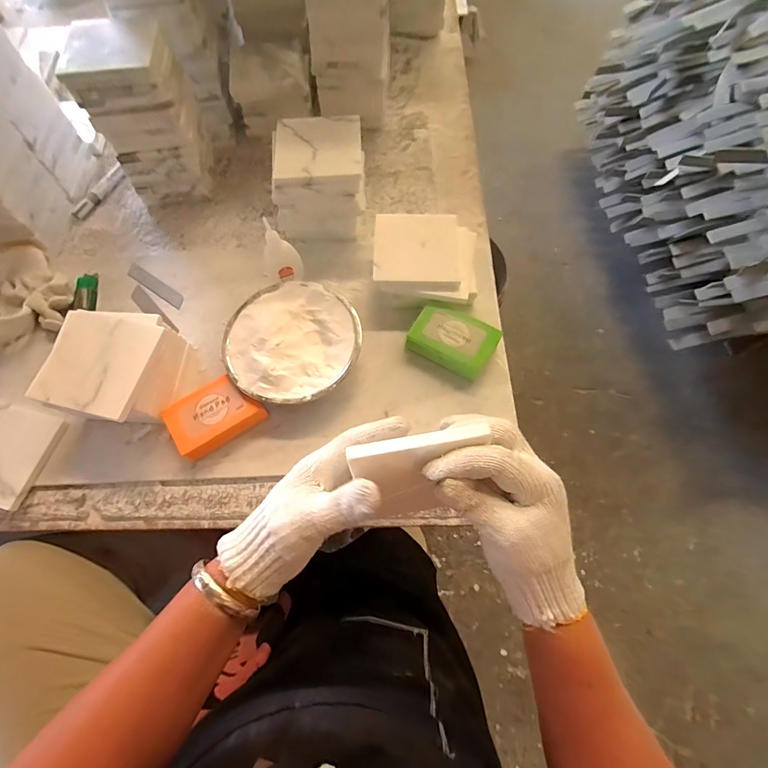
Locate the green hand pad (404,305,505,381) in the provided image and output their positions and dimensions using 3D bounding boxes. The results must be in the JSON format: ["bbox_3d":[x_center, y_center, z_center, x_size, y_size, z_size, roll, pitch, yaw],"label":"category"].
[{"bbox_3d":[0.078,-0.050,0.462,0.092,0.026,0.059,26,70,9],"label":"green hand pad"}]

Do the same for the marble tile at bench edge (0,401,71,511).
[{"bbox_3d":[-0.418,0.075,0.439,0.103,0.011,0.100,16,69,5],"label":"marble tile at bench edge"}]

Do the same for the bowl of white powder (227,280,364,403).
[{"bbox_3d":[-0.103,-0.045,0.465,0.145,0.049,0.150,0,68,-1],"label":"bowl of white powder"}]

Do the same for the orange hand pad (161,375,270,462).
[{"bbox_3d":[-0.182,0.033,0.438,0.093,0.033,0.060,-30,71,-12],"label":"orange hand pad"}]

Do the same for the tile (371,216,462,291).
[{"bbox_3d":[0.039,-0.156,0.473,0.099,0.015,0.102,0,68,-1],"label":"tile"}]

